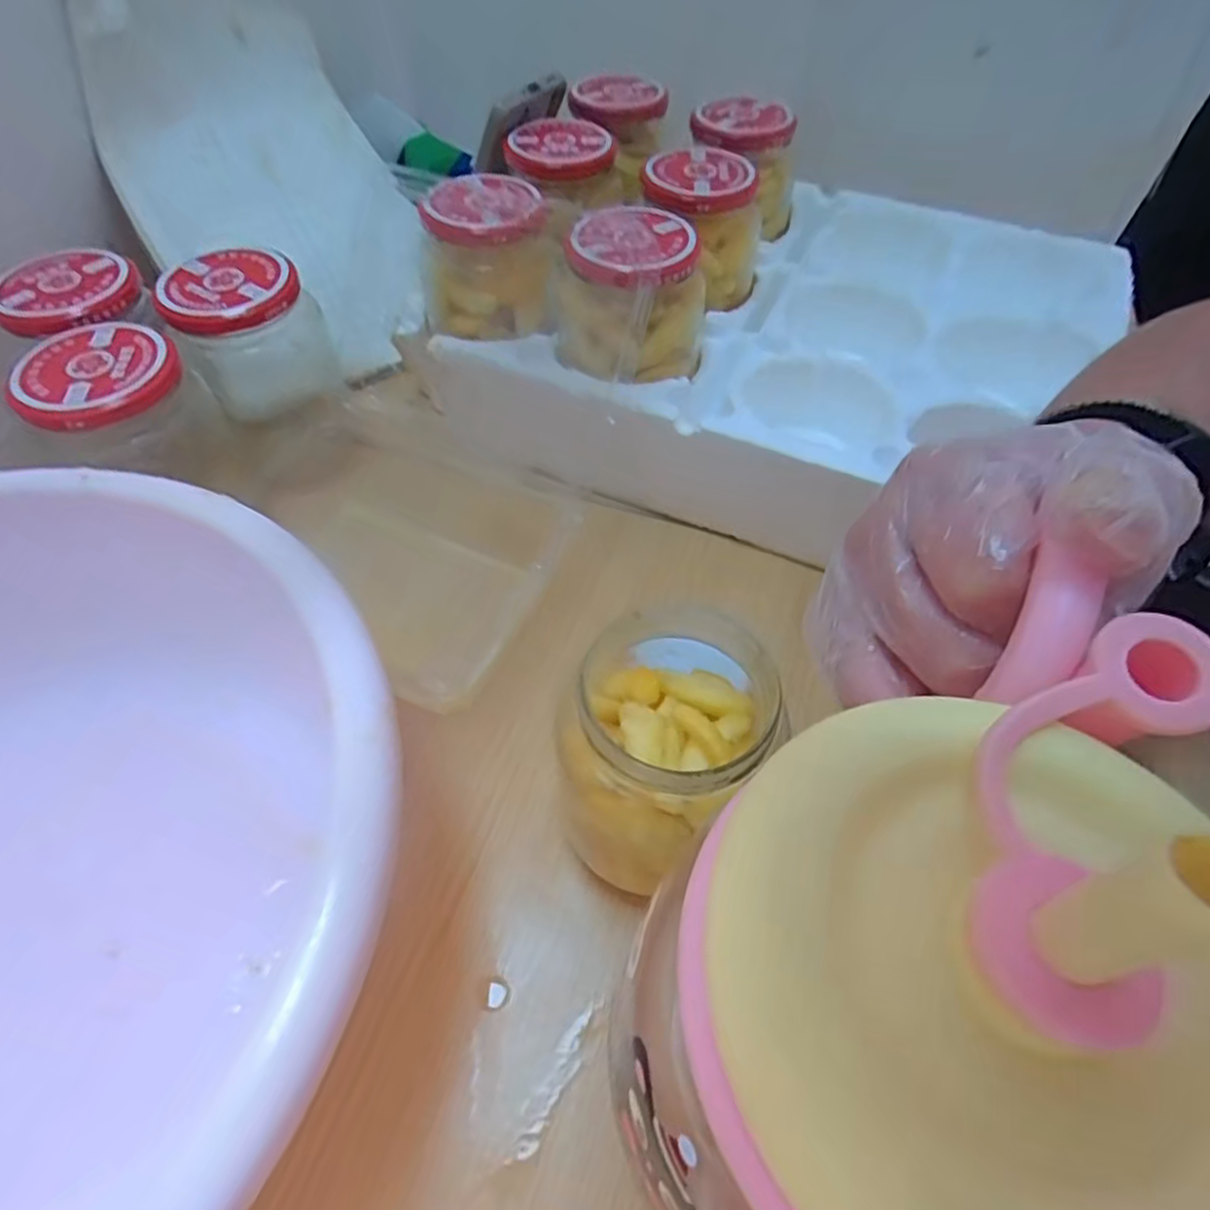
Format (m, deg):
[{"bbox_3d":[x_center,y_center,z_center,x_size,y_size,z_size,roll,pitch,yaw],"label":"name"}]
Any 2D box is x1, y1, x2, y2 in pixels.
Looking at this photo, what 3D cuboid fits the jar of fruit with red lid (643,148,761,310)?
[{"bbox_3d":[0.061,-0.242,0.457,0.076,0.069,0.076,28,57,18],"label":"jar of fruit with red lid"}]

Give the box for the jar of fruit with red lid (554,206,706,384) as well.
[{"bbox_3d":[0.016,-0.171,0.401,0.084,0.070,0.077,-1,53,-2],"label":"jar of fruit with red lid"}]

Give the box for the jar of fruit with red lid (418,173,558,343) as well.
[{"bbox_3d":[-0.069,-0.208,0.427,0.078,0.067,0.074,-7,53,-7],"label":"jar of fruit with red lid"}]

